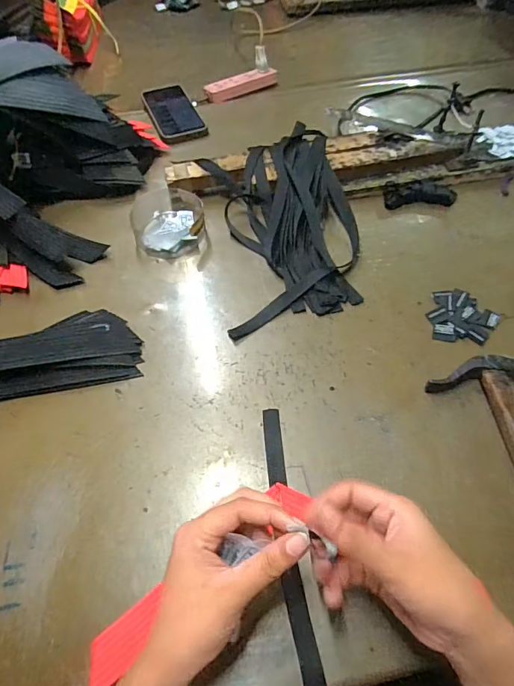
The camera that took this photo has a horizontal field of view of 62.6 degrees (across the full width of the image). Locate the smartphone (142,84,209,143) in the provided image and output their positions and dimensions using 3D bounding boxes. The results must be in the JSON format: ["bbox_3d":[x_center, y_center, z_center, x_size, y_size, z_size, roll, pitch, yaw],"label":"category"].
[{"bbox_3d":[-0.152,-0.411,0.750,0.081,0.009,0.179,-20,58,-12],"label":"smartphone"}]

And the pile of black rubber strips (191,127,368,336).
[{"bbox_3d":[0.037,-0.167,0.562,0.181,0.049,0.305,-10,57,-5],"label":"pile of black rubber strips"}]

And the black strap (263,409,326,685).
[{"bbox_3d":[0.028,0.174,0.371,0.020,0.006,0.249,-1,55,-12],"label":"black strap"}]

